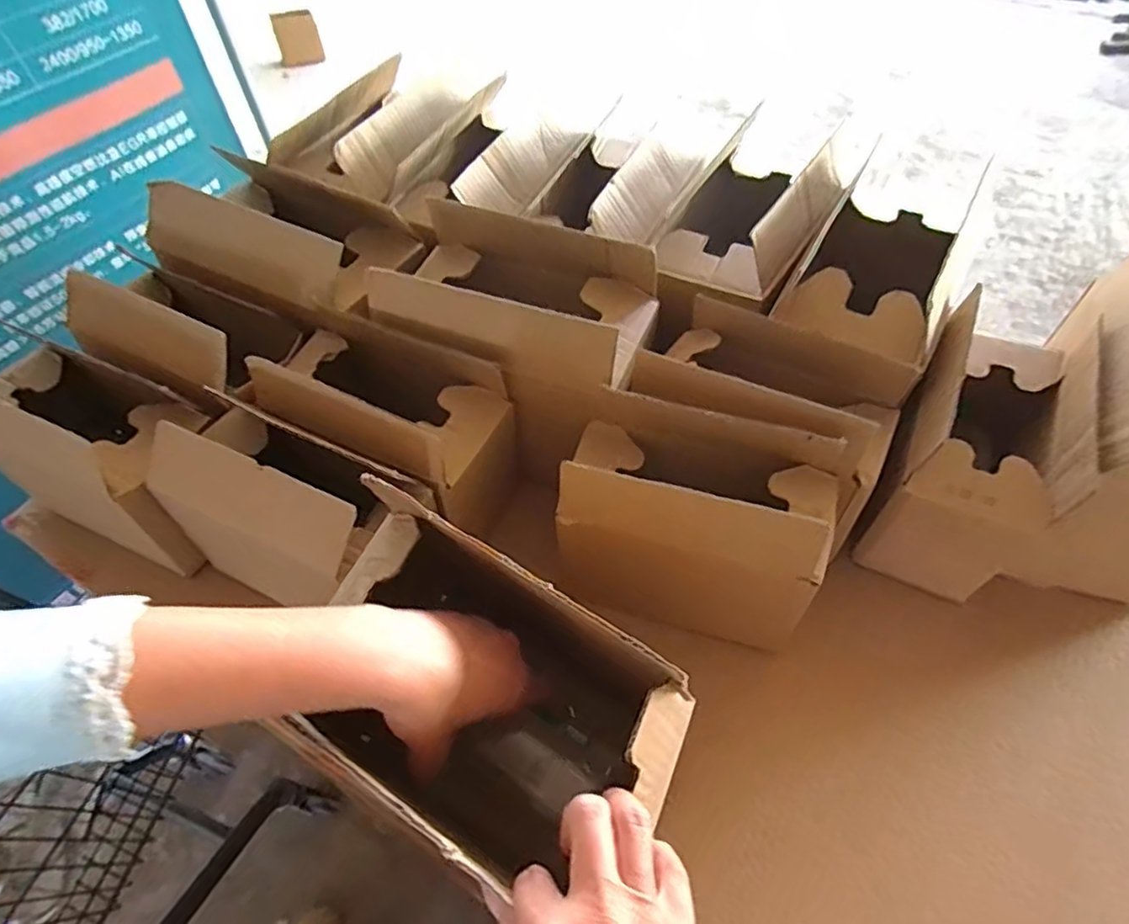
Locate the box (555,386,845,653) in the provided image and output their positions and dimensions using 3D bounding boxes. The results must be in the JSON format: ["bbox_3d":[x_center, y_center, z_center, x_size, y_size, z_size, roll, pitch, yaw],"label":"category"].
[{"bbox_3d":[0.102,0.049,0.516,0.201,0.152,0.118,14,57,11],"label":"box"}]

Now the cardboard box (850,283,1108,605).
[{"bbox_3d":[0.352,-0.006,0.561,0.123,0.187,0.212,26,60,18],"label":"cardboard box"}]

